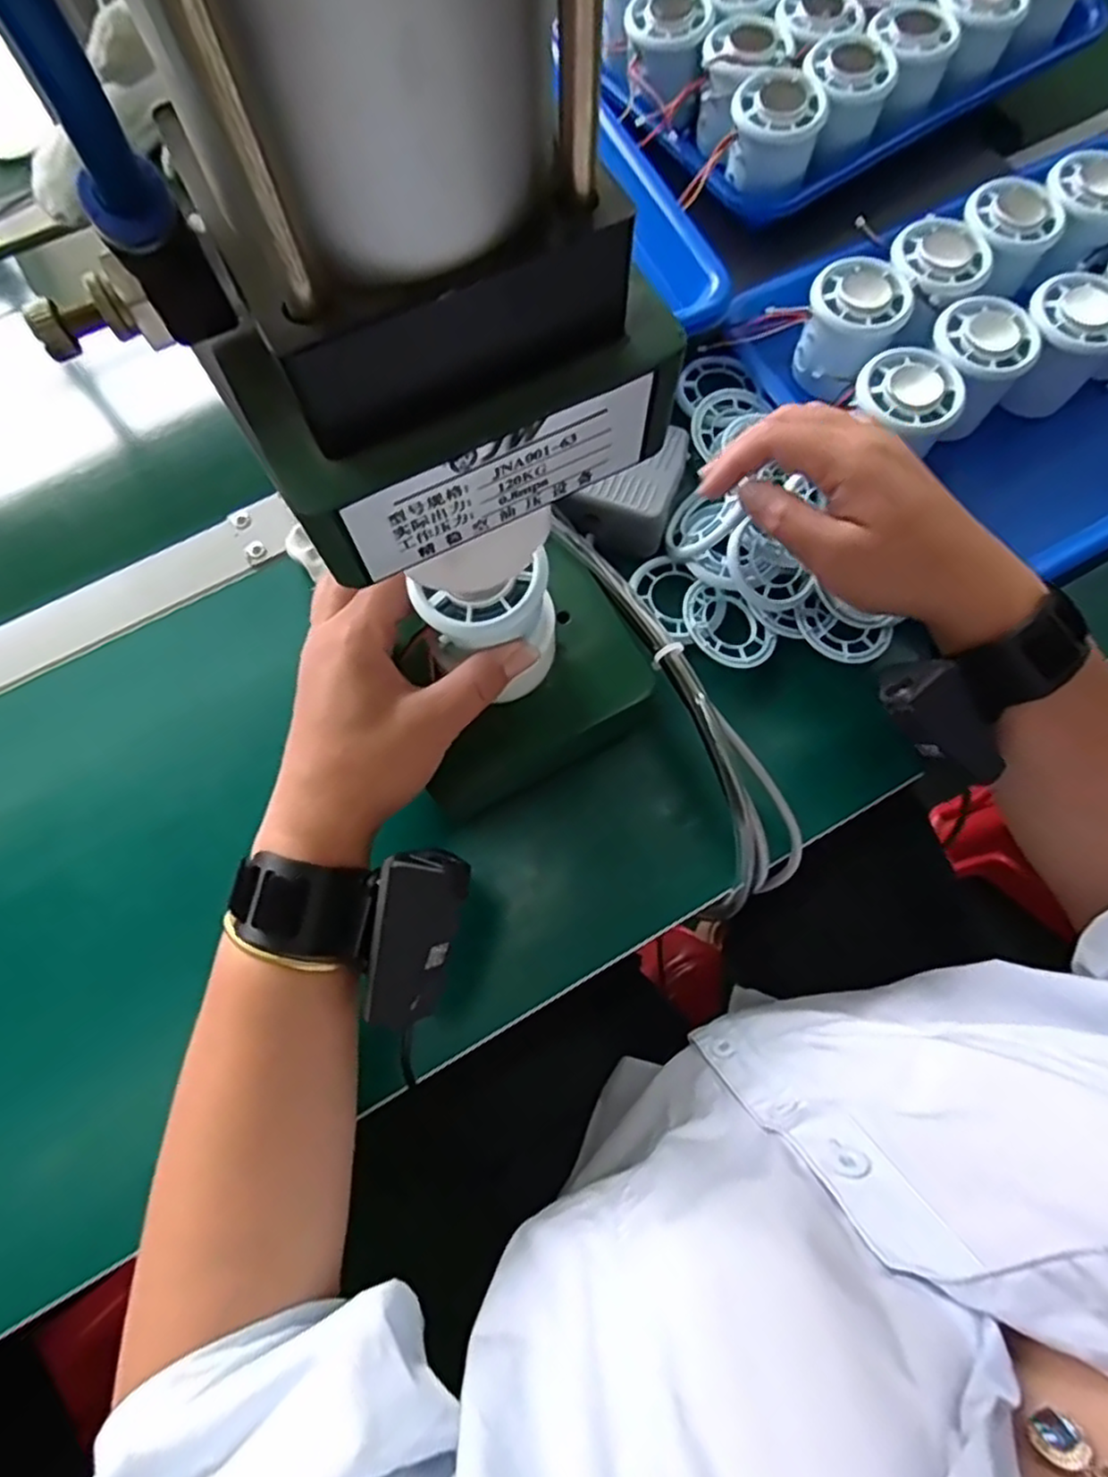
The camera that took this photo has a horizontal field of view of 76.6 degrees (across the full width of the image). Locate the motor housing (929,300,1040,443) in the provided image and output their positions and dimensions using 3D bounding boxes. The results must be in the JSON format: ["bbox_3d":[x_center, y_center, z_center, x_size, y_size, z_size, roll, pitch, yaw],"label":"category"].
[{"bbox_3d":[0.236,-0.212,0.407,0.054,0.060,0.054,0,73,1],"label":"motor housing"}]

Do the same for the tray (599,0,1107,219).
[{"bbox_3d":[0.180,-0.478,0.469,0.312,0.060,0.210,-32,75,-8],"label":"tray"}]

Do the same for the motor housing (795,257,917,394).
[{"bbox_3d":[0.172,-0.239,0.411,0.051,0.049,0.052,29,75,10],"label":"motor housing"}]

